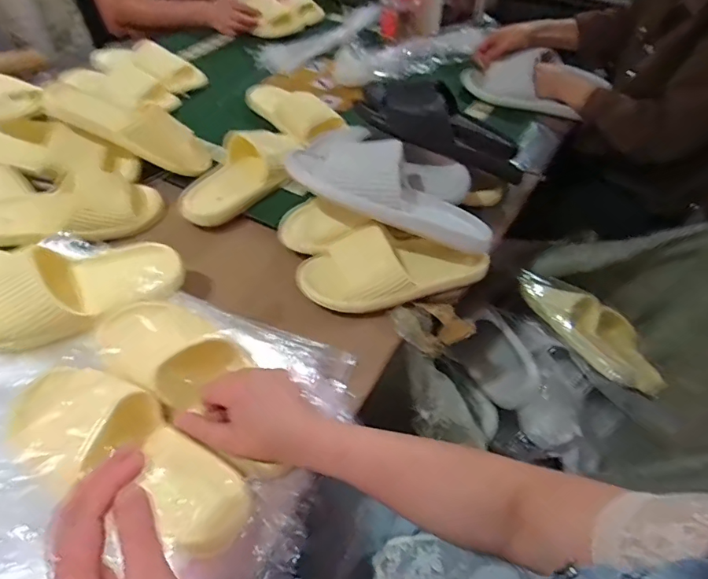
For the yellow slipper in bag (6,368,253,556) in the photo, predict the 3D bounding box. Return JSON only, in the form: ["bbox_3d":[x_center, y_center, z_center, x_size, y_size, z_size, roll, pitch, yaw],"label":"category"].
[{"bbox_3d":[-0.210,0.146,0.429,0.246,0.046,0.096,27,54,10],"label":"yellow slipper in bag"}]

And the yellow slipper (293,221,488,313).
[{"bbox_3d":[0.055,-0.035,0.617,0.248,0.062,0.099,-14,51,-12],"label":"yellow slipper"}]

